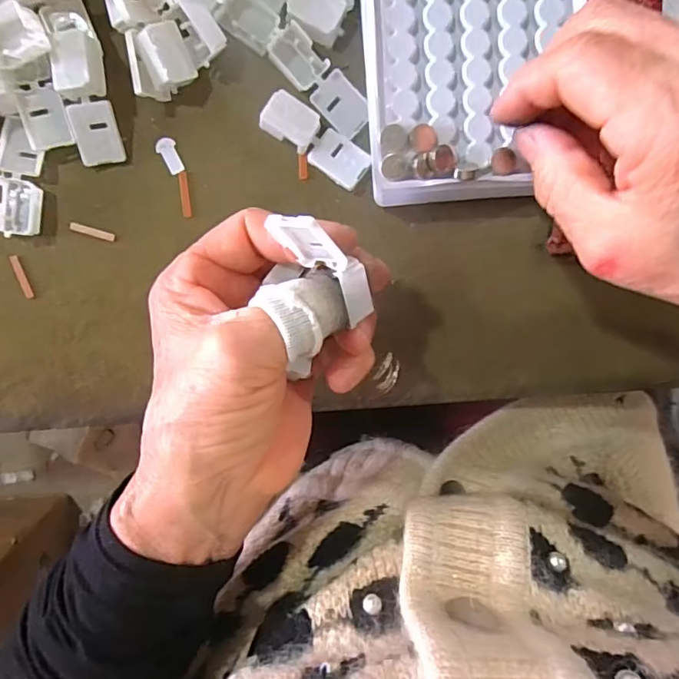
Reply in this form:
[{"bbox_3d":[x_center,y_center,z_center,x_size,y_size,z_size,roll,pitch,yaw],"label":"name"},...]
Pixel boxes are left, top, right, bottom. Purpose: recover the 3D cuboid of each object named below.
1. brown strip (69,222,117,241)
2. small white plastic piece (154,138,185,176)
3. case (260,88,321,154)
[{"bbox_3d":[-0.121,-0.053,0.256,0.022,0.004,0.004,16,97,-2],"label":"brown strip"},{"bbox_3d":[-0.082,-0.089,0.252,0.009,0.004,0.018,-31,97,4],"label":"small white plastic piece"},{"bbox_3d":[-0.023,-0.102,0.245,0.024,0.012,0.019,32,96,-4],"label":"case"}]

